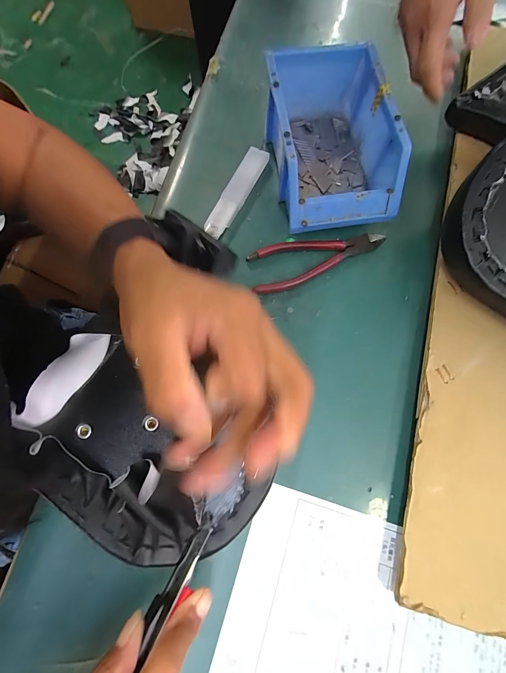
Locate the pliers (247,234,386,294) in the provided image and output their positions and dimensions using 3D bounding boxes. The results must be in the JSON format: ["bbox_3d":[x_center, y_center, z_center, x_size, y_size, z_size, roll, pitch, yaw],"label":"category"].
[{"bbox_3d":[0.068,-0.092,0.324,0.155,0.012,0.050,-23,78,-7],"label":"pliers"}]

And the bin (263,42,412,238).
[{"bbox_3d":[0.081,-0.208,0.318,0.114,0.077,0.178,-8,76,-4],"label":"bin"}]

